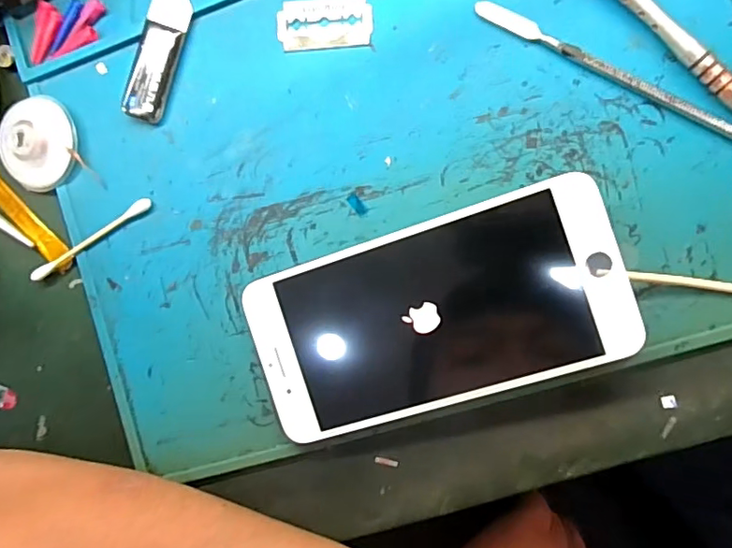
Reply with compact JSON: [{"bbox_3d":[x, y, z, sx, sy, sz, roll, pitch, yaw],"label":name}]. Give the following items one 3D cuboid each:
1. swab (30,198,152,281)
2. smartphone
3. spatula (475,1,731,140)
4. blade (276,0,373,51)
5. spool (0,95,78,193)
[{"bbox_3d":[-0.132,-0.017,0.263,0.069,0.006,0.006,-31,86,9],"label":"swab"},{"bbox_3d":[0.027,0.019,0.230,0.155,0.004,0.077,-19,89,12],"label":"smartphone"},{"bbox_3d":[0.122,-0.071,0.224,0.170,0.004,0.007,31,96,7],"label":"spatula"},{"bbox_3d":[-0.019,-0.113,0.245,0.042,0.004,0.022,-2,91,9],"label":"blade"},{"bbox_3d":[-0.158,-0.063,0.263,0.037,0.011,0.044,-6,90,9],"label":"spool"}]

